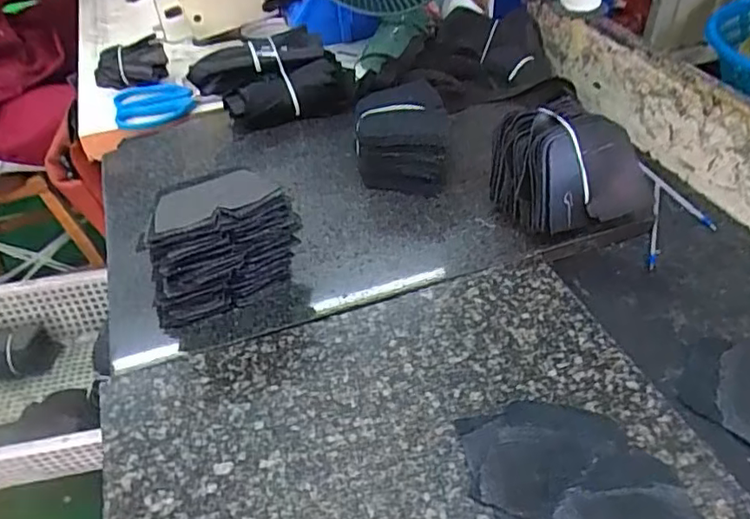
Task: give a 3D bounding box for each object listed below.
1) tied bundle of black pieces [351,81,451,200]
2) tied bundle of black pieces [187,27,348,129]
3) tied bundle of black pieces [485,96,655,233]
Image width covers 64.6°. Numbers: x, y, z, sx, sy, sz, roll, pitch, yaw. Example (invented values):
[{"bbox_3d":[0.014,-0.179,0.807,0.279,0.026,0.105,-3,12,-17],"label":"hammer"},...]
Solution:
[{"bbox_3d":[0.024,-0.116,0.567,0.085,0.073,0.093,-3,42,0],"label":"tied bundle of black pieces"},{"bbox_3d":[-0.118,-0.199,0.665,0.163,0.077,0.076,-12,42,-10],"label":"tied bundle of black pieces"},{"bbox_3d":[0.166,-0.077,0.509,0.117,0.089,0.090,-11,42,-8],"label":"tied bundle of black pieces"}]

